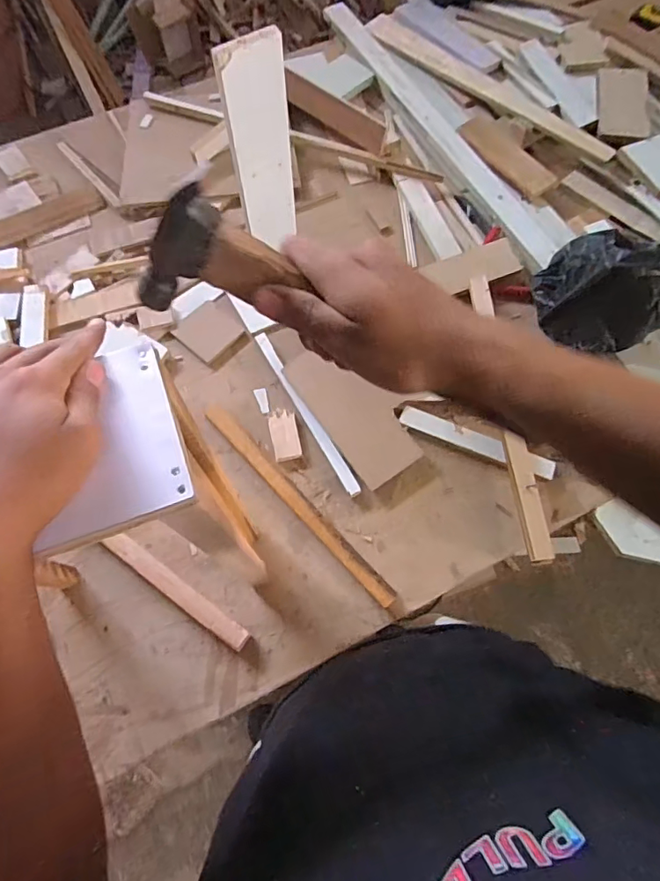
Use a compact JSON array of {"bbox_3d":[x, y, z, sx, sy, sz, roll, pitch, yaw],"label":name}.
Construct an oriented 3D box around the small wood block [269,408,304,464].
[{"bbox_3d":[-0.072,-0.008,0.833,0.044,0.006,0.082,-11,68,-5],"label":"small wood block"}]

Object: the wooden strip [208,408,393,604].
[{"bbox_3d":[-0.055,0.088,0.798,0.029,0.018,0.418,-40,73,-16],"label":"wooden strip"}]

